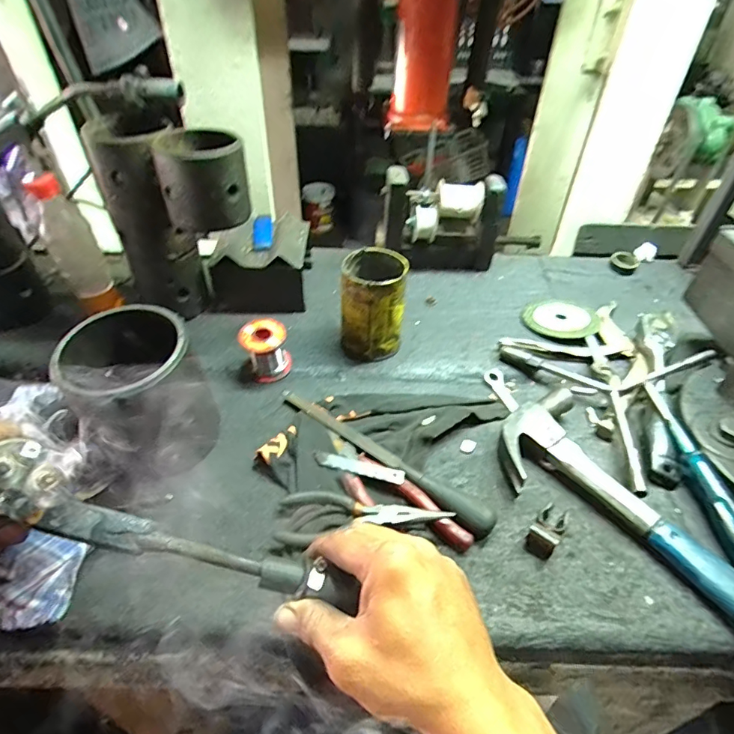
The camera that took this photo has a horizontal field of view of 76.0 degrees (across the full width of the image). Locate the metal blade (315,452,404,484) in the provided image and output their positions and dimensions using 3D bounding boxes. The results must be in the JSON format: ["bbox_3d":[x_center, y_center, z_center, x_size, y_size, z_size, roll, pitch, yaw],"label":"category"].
[{"bbox_3d":[-0.008,0.096,0.451,0.089,0.006,0.016,11,44,11],"label":"metal blade"}]

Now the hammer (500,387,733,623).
[{"bbox_3d":[0.257,0.141,0.398,0.119,0.033,0.318,-30,50,-29],"label":"hammer"}]

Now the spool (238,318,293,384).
[{"bbox_3d":[-0.116,-0.019,0.544,0.051,0.060,0.043,-10,44,-12],"label":"spool"}]

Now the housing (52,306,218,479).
[{"bbox_3d":[-0.206,0.017,0.428,0.102,0.110,0.121,-24,48,-25],"label":"housing"}]

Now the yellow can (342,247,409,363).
[{"bbox_3d":[0.007,-0.073,0.559,0.076,0.113,0.077,8,43,8],"label":"yellow can"}]

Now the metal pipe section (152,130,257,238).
[{"bbox_3d":[-0.170,-0.199,0.493,0.085,0.083,0.088,-14,44,-15],"label":"metal pipe section"}]

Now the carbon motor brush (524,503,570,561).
[{"bbox_3d":[0.160,0.139,0.411,0.024,0.021,0.056,29,50,28],"label":"carbon motor brush"}]

